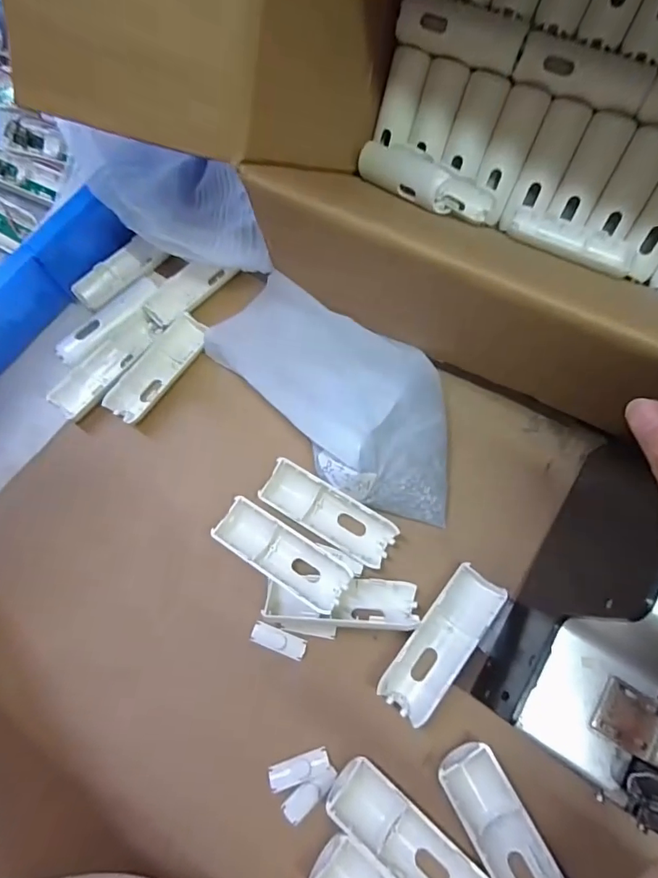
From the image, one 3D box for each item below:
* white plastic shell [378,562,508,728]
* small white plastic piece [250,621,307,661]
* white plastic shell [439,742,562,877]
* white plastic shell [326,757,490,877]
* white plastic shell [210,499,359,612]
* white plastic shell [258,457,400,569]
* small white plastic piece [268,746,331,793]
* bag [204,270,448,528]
[{"bbox_3d":[0.070,0.125,0.289,0.034,0.017,0.094,37,74,14],"label":"white plastic shell"},{"bbox_3d":[-0.032,0.129,0.297,0.035,0.004,0.013,19,71,8],"label":"small white plastic piece"},{"bbox_3d":[0.096,0.219,0.253,0.033,0.018,0.097,-27,71,-9],"label":"white plastic shell"},{"bbox_3d":[0.044,0.220,0.252,0.096,0.013,0.031,38,75,14],"label":"white plastic shell"},{"bbox_3d":[-0.032,0.075,0.305,0.093,0.021,0.031,32,73,12],"label":"white plastic shell"},{"bbox_3d":[-0.001,0.051,0.316,0.093,0.020,0.030,31,73,12],"label":"white plastic shell"},{"bbox_3d":[-0.017,0.192,0.270,0.035,0.004,0.013,-18,70,-6],"label":"small white plastic piece"},{"bbox_3d":[0.005,-0.034,0.330,0.200,0.036,0.109,29,73,11],"label":"bag"}]

